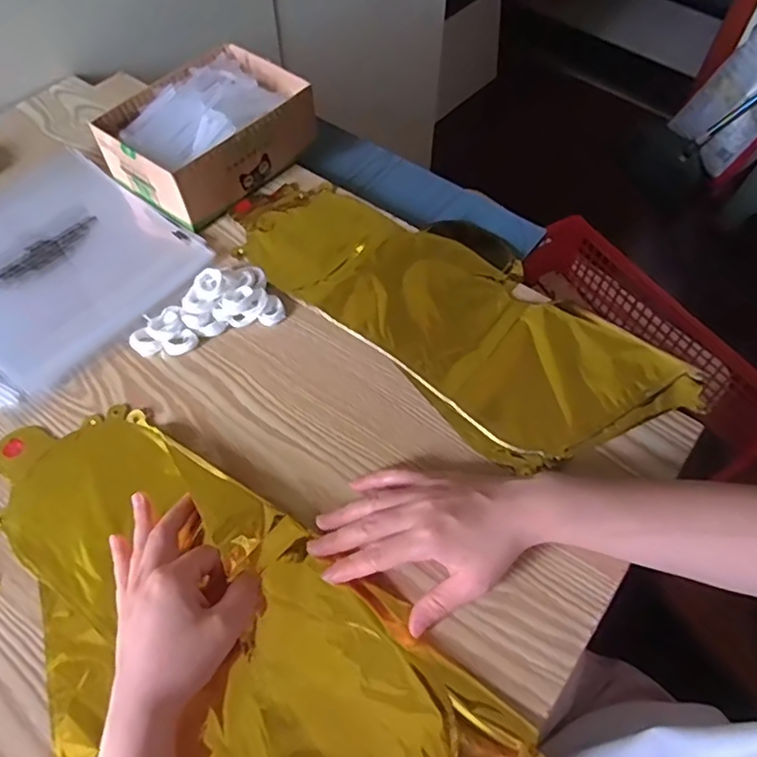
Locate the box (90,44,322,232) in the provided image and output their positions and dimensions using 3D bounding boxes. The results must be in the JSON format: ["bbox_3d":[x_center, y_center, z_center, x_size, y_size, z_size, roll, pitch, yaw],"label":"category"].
[{"bbox_3d":[-0.165,-0.247,0.592,0.136,0.065,0.187,33,64,19],"label":"box"}]

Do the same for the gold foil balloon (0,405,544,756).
[{"bbox_3d":[-0.120,0.175,0.375,0.416,0.025,0.217,37,65,21],"label":"gold foil balloon"}]

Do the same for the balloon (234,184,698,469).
[{"bbox_3d":[0.061,-0.076,0.527,0.403,0.013,0.185,39,66,21],"label":"balloon"}]

